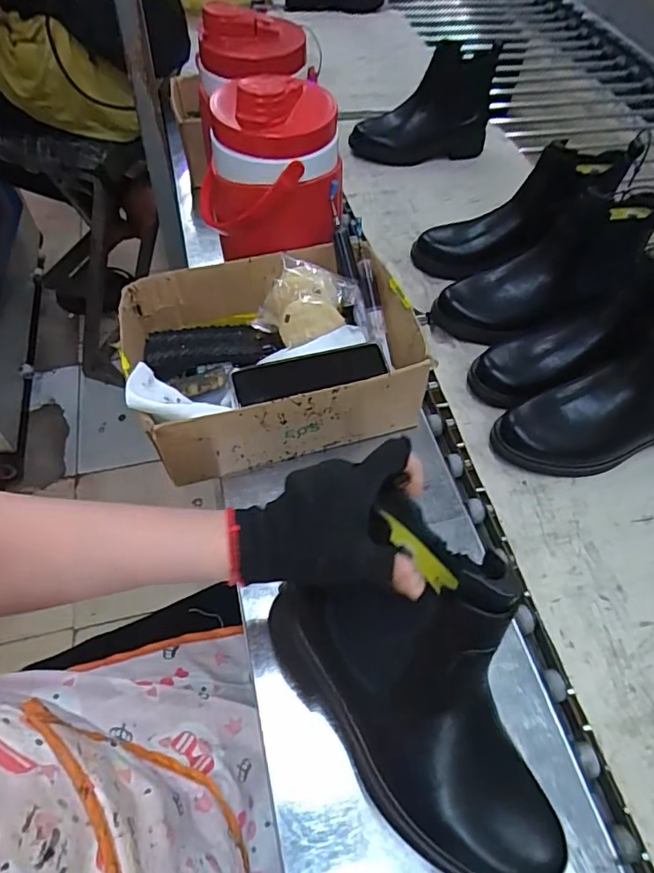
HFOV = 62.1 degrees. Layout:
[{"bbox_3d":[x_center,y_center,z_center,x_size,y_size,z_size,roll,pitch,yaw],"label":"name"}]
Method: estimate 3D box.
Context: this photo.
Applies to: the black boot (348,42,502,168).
[{"bbox_3d":[0.158,-0.540,0.878,0.222,0.164,0.081,9,55,4],"label":"black boot"}]

